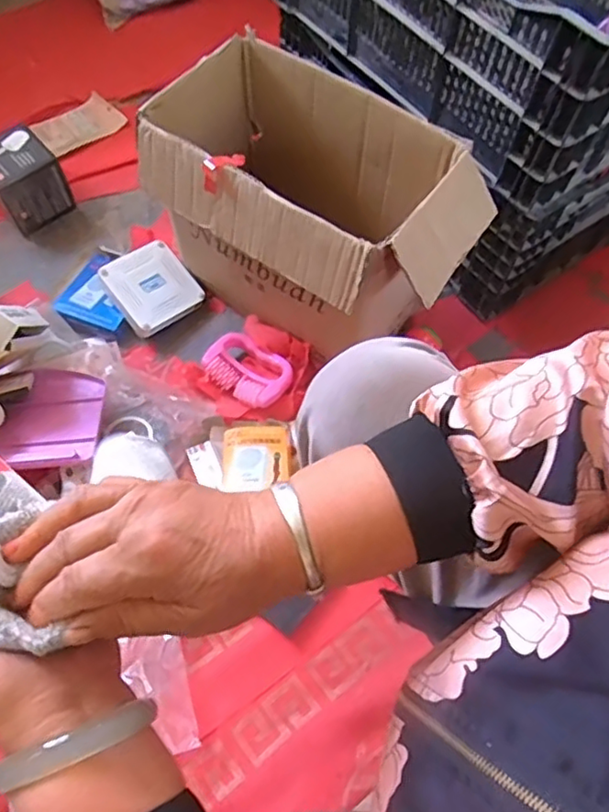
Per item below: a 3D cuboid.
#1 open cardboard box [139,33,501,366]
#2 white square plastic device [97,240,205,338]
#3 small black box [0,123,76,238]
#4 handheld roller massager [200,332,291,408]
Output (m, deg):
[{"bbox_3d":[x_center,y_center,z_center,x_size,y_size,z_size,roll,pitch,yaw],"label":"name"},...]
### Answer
[{"bbox_3d":[0.003,-0.256,0.864,0.433,0.268,0.238,33,66,15],"label":"open cardboard box"},{"bbox_3d":[-0.238,-0.189,0.981,0.126,0.018,0.126,-35,90,-28],"label":"white square plastic device"},{"bbox_3d":[-0.486,-0.388,1.065,0.113,0.106,0.119,-39,70,-19],"label":"small black box"},{"bbox_3d":[-0.086,-0.055,0.934,0.129,0.026,0.086,32,66,14],"label":"handheld roller massager"}]

